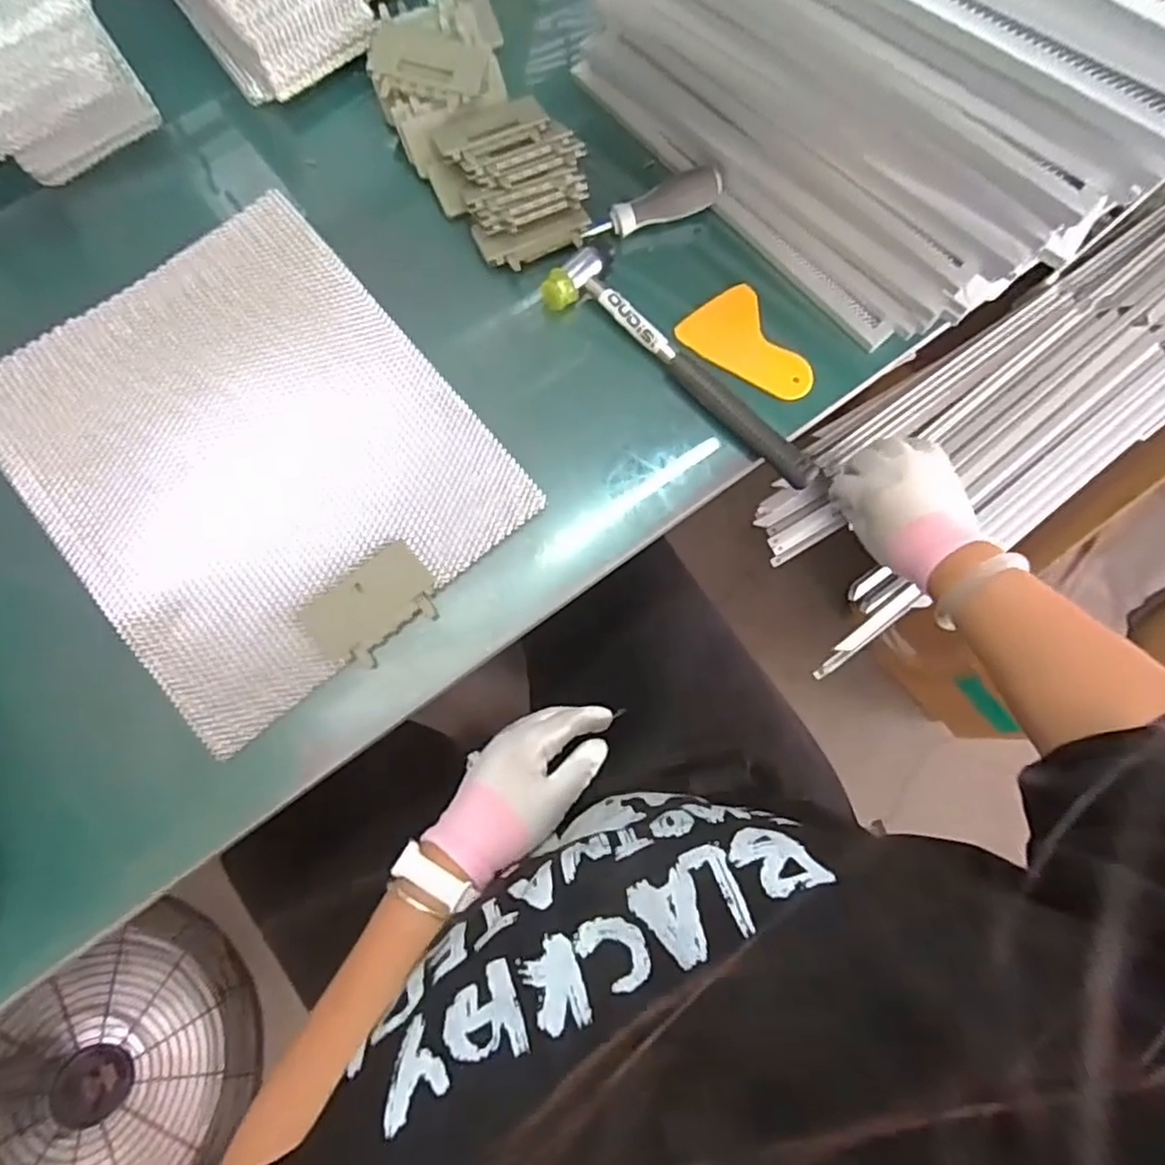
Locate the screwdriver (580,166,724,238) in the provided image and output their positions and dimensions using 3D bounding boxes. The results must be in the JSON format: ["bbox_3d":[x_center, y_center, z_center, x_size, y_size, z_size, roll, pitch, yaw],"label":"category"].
[{"bbox_3d":[0.055,-0.289,0.518,0.113,0.023,0.025,-21,79,-6],"label":"screwdriver"}]

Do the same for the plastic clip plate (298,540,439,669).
[{"bbox_3d":[-0.142,0.017,0.462,0.087,0.005,0.057,-36,81,-9],"label":"plastic clip plate"}]

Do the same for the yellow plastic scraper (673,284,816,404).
[{"bbox_3d":[0.130,-0.180,0.517,0.104,0.009,0.064,42,80,8],"label":"yellow plastic scraper"}]

